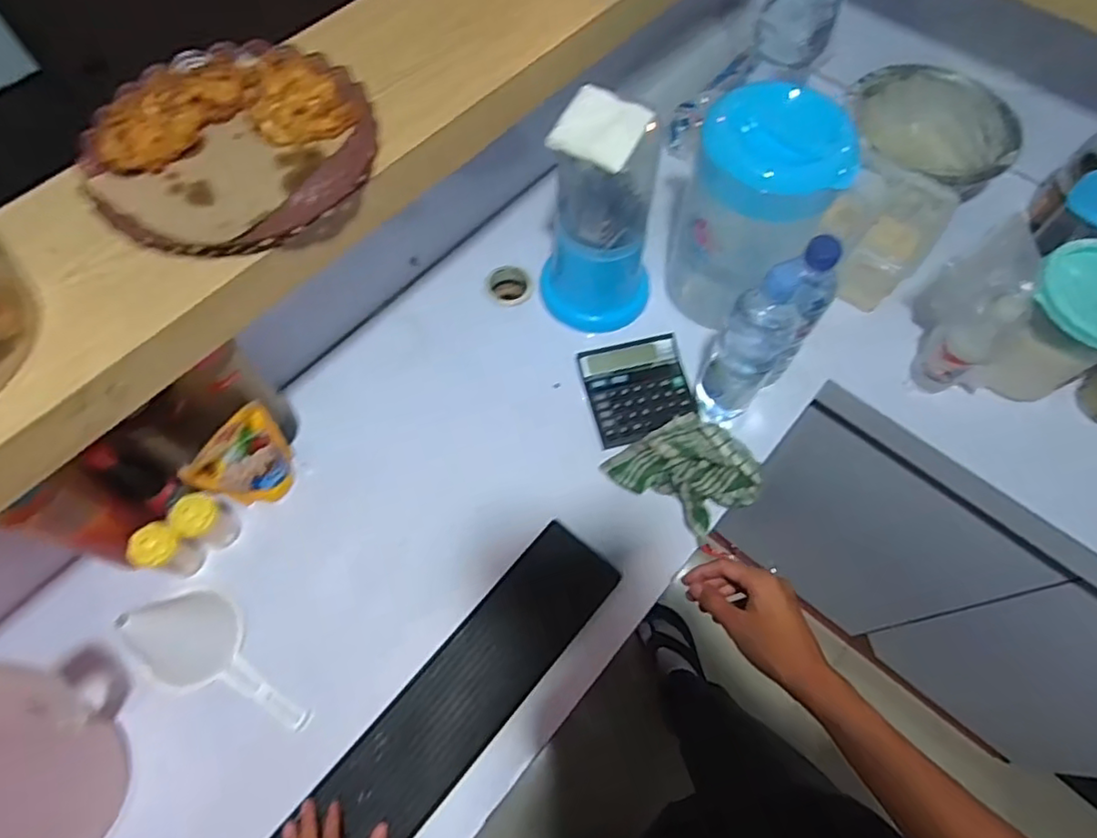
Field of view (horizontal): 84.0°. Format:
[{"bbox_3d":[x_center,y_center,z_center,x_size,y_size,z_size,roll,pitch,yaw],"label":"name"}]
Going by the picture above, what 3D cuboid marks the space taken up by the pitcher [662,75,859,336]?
[{"bbox_3d":[0.223,-0.225,0.704,0.151,0.285,0.117,19,66,8],"label":"pitcher"}]

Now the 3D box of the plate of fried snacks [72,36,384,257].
[{"bbox_3d":[-0.268,-0.235,0.518,0.220,0.028,0.220,0,64,-1],"label":"plate of fried snacks"}]

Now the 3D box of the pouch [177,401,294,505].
[{"bbox_3d":[-0.317,0.048,0.657,0.032,0.139,0.098,27,67,12],"label":"pouch"}]

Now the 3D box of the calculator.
[{"bbox_3d":[0.112,-0.037,0.748,0.124,0.034,0.120,-12,65,-7],"label":"calculator"}]

